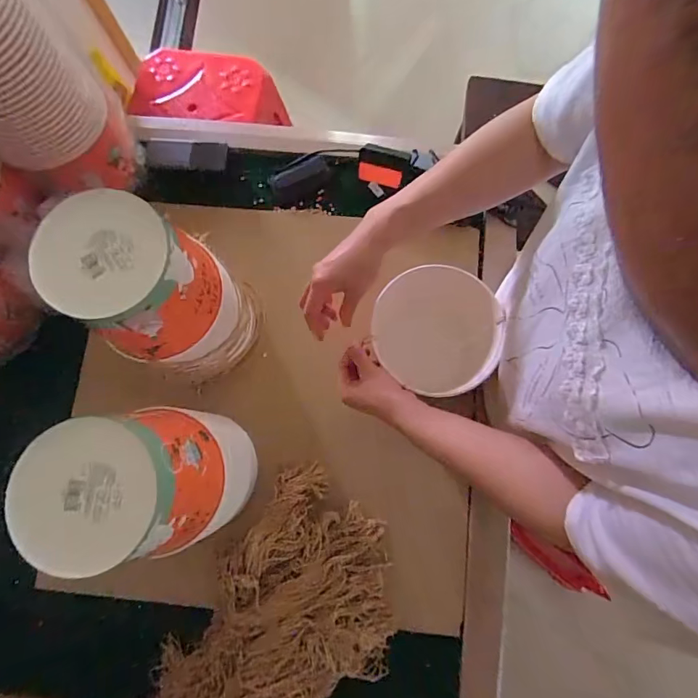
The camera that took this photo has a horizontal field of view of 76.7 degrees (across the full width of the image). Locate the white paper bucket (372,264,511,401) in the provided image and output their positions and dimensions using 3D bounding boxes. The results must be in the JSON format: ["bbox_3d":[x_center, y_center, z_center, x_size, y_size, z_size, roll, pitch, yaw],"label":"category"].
[{"bbox_3d":[0.130,-0.027,0.599,0.171,0.133,0.163,-43,80,-7],"label":"white paper bucket"}]

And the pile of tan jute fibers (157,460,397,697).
[{"bbox_3d":[-0.079,0.365,0.564,0.246,0.061,0.366,34,81,8],"label":"pile of tan jute fibers"}]

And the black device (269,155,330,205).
[{"bbox_3d":[-0.079,-0.276,0.724,0.098,0.029,0.051,-24,79,-3],"label":"black device"}]

